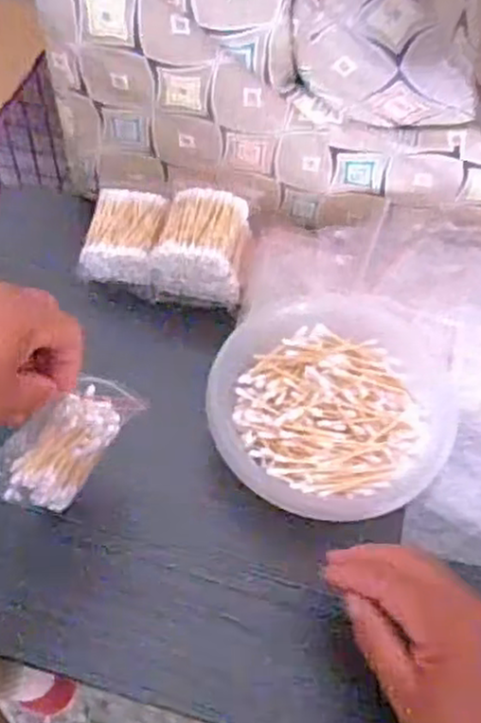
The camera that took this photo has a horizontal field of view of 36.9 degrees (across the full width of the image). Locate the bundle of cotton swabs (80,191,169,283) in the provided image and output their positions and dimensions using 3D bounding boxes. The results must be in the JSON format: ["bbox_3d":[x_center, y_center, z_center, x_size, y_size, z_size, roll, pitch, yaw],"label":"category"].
[{"bbox_3d":[-0.095,-0.101,0.589,0.061,0.030,0.080,11,59,4],"label":"bundle of cotton swabs"}]

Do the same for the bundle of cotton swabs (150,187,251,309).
[{"bbox_3d":[-0.032,-0.090,0.586,0.070,0.072,0.071,8,58,2],"label":"bundle of cotton swabs"}]

